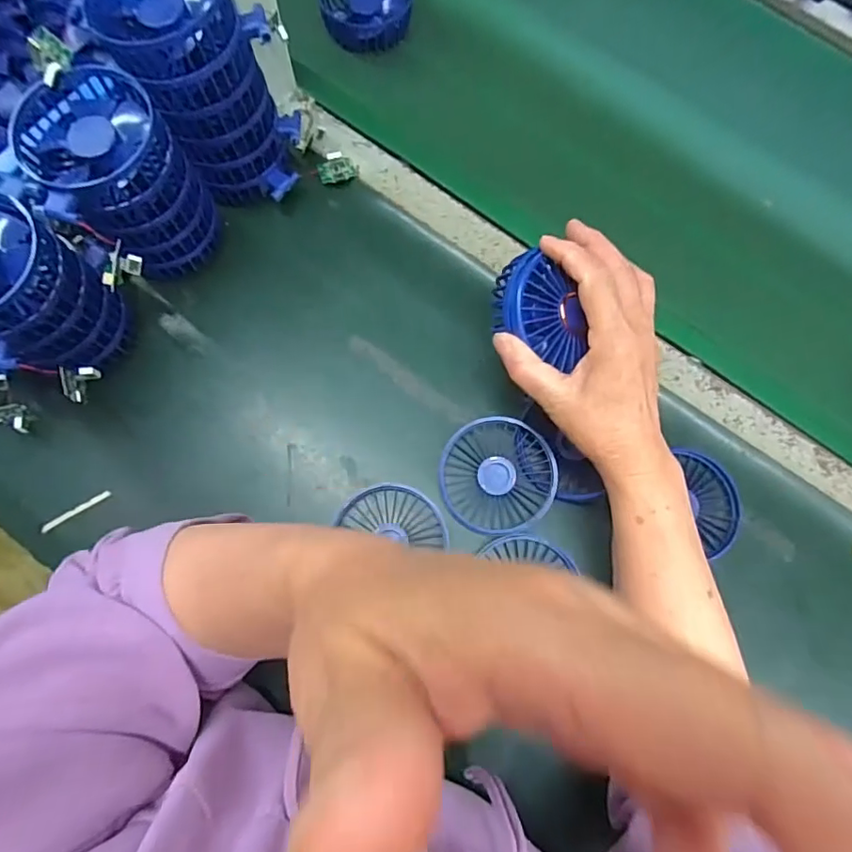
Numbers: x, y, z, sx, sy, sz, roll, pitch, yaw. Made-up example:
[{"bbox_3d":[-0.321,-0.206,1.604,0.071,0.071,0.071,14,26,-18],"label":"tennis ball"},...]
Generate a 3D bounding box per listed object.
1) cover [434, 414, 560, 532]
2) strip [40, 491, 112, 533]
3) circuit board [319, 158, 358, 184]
[{"bbox_3d":[0.055,0.038,0.408,0.084,0.024,0.085,-3,75,-4],"label":"cover"},{"bbox_3d":[-0.268,0.065,0.402,0.053,0.005,0.005,-32,79,-9],"label":"strip"},{"bbox_3d":[-0.078,-0.228,0.470,0.034,0.014,0.019,-18,76,-8],"label":"circuit board"}]

